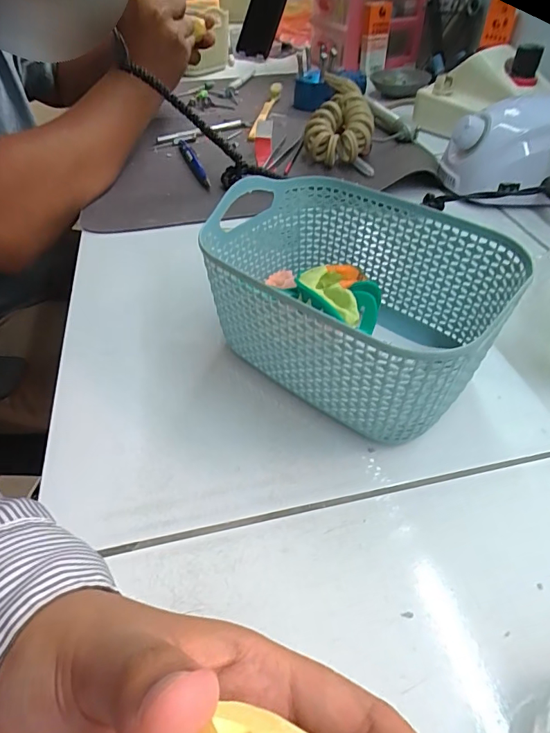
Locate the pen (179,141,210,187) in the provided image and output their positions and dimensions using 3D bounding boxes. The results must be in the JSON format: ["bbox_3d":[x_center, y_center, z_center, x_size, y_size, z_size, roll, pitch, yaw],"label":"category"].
[{"bbox_3d":[-0.090,-0.230,0.506,0.015,0.010,0.134,-16,48,-12],"label":"pen"}]

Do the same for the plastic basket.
[{"bbox_3d":[0.043,-0.037,0.273,0.160,0.086,0.117,30,54,28],"label":"plastic basket"}]

